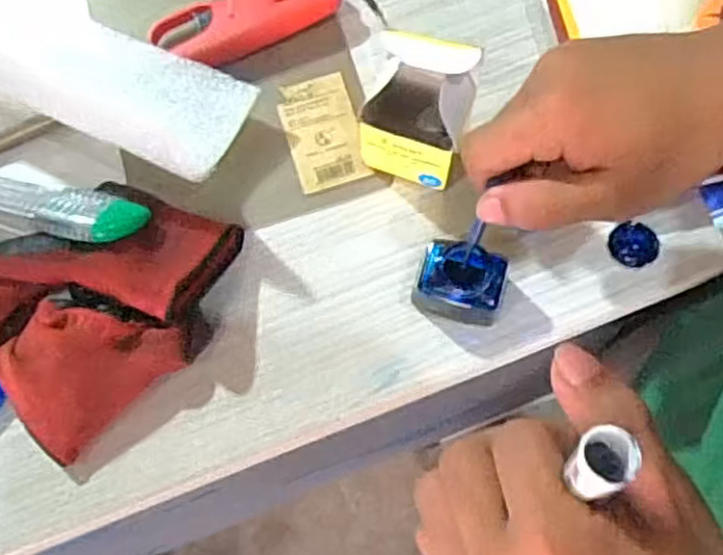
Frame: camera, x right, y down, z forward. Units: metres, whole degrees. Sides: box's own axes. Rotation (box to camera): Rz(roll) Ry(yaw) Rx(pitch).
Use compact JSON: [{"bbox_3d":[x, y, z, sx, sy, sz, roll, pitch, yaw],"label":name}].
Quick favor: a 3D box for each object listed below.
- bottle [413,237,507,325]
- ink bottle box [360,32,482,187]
[{"bbox_3d":[0.053,0.002,0.399,0.046,0.045,0.035,14,75,6],"label":"bottle"},{"bbox_3d":[0.030,-0.090,0.399,0.053,0.092,0.046,18,75,7],"label":"ink bottle box"}]

